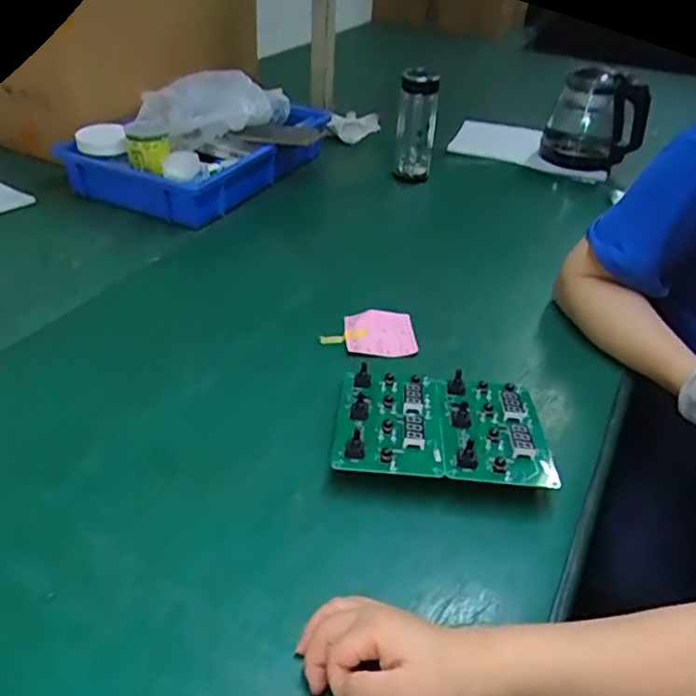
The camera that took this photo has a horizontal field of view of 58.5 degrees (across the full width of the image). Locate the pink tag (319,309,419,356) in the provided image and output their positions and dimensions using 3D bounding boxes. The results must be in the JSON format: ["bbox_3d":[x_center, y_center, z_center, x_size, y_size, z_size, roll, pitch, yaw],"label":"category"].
[{"bbox_3d":[0.026,-0.018,0.752,0.110,0.013,0.082,0,38,-3],"label":"pink tag"}]

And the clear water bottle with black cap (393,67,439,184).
[{"bbox_3d":[0.123,-0.402,1.113,0.069,0.179,0.059,7,38,5],"label":"clear water bottle with black cap"}]

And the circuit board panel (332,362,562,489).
[{"bbox_3d":[0.090,0.074,0.616,0.200,0.035,0.163,4,38,2],"label":"circuit board panel"}]

